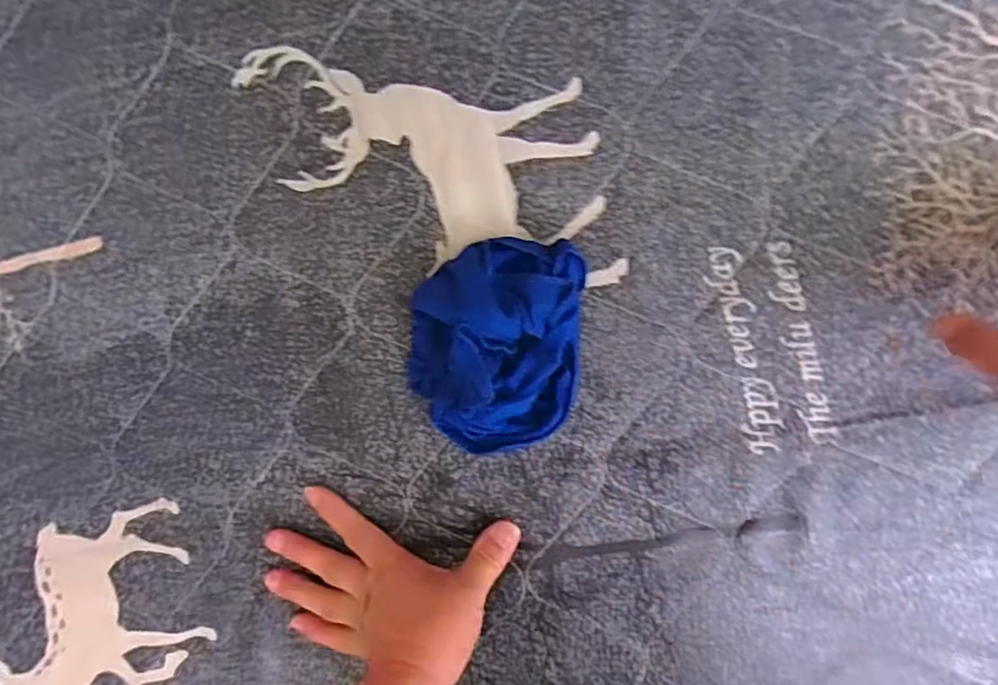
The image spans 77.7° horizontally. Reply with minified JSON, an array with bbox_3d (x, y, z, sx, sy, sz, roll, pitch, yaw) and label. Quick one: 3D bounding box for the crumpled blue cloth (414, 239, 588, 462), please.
[{"bbox_3d":[-0.005,0.005,0.430,0.118,0.047,0.150,5,96,5],"label":"crumpled blue cloth"}]

